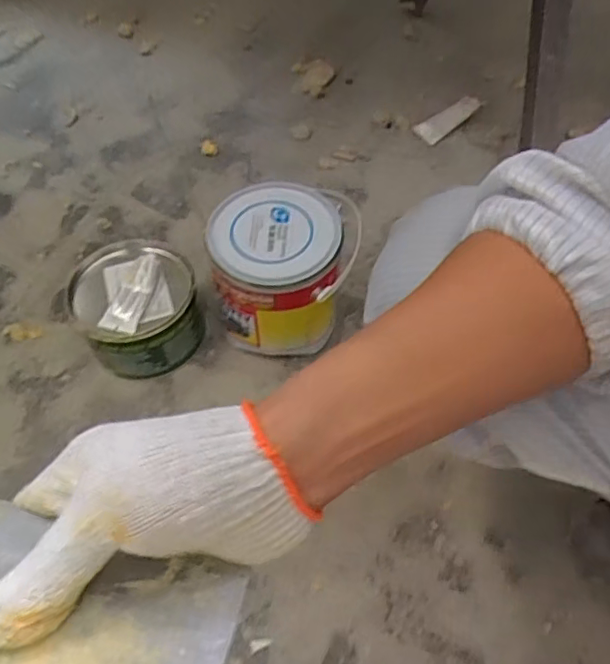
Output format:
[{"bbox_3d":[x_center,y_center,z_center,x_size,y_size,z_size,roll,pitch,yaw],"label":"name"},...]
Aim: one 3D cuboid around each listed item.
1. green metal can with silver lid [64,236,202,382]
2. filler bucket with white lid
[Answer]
[{"bbox_3d":[-0.209,-0.027,0.728,0.143,0.110,0.143,0,56,1],"label":"green metal can with silver lid"},{"bbox_3d":[-0.032,-0.071,0.717,0.147,0.169,0.150,0,56,1],"label":"filler bucket with white lid"}]

